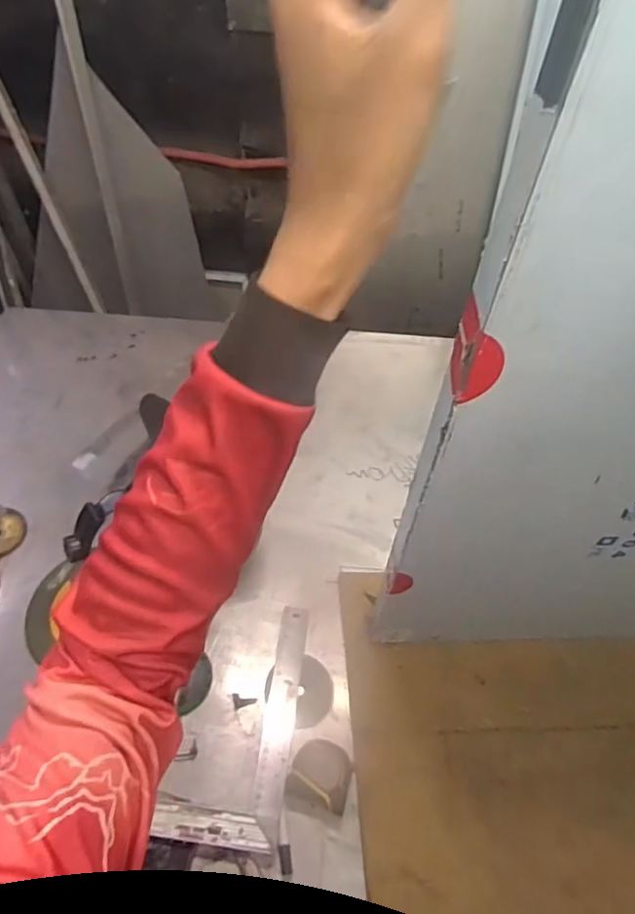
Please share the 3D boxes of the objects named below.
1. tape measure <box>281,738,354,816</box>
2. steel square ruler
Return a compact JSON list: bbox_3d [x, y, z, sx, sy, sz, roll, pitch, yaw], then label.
[{"bbox_3d":[0.003,0.390,0.696,0.077,0.039,0.076,8,50,5],"label":"tape measure"},{"bbox_3d":[-0.096,0.331,0.752,0.138,0.027,0.308,7,50,4],"label":"steel square ruler"}]

